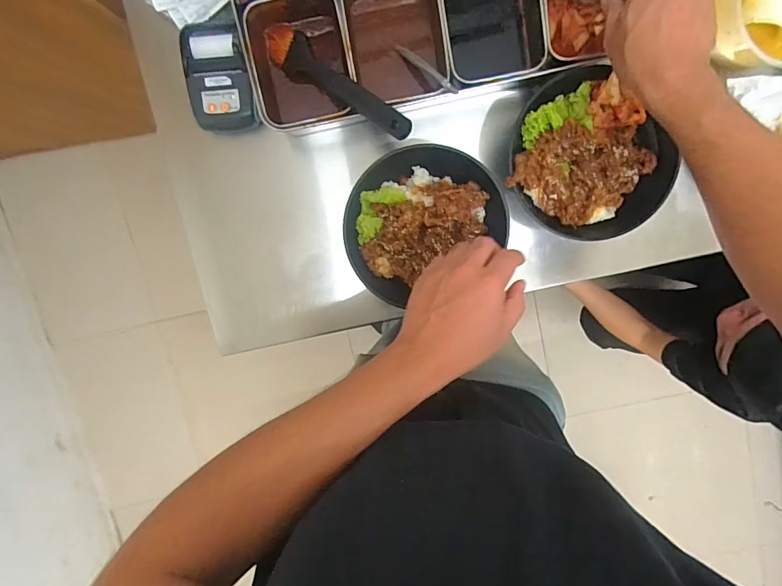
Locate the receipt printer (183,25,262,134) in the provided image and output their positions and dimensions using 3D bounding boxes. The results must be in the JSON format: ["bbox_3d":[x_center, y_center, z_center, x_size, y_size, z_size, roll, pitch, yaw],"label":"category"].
[{"bbox_3d":[-0.195,-0.248,0.495,0.073,0.038,0.114,-4,98,1],"label":"receipt printer"}]

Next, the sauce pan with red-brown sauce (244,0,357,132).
[{"bbox_3d":[-0.100,-0.264,0.492,0.108,0.068,0.147,-13,98,3],"label":"sauce pan with red-brown sauce"}]

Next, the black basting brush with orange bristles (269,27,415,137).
[{"bbox_3d":[-0.060,-0.231,0.479,0.215,0.029,0.039,41,97,16],"label":"black basting brush with orange bristles"}]

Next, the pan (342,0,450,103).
[{"bbox_3d":[0.005,-0.289,0.492,0.101,0.063,0.117,-10,98,2],"label":"pan"}]

